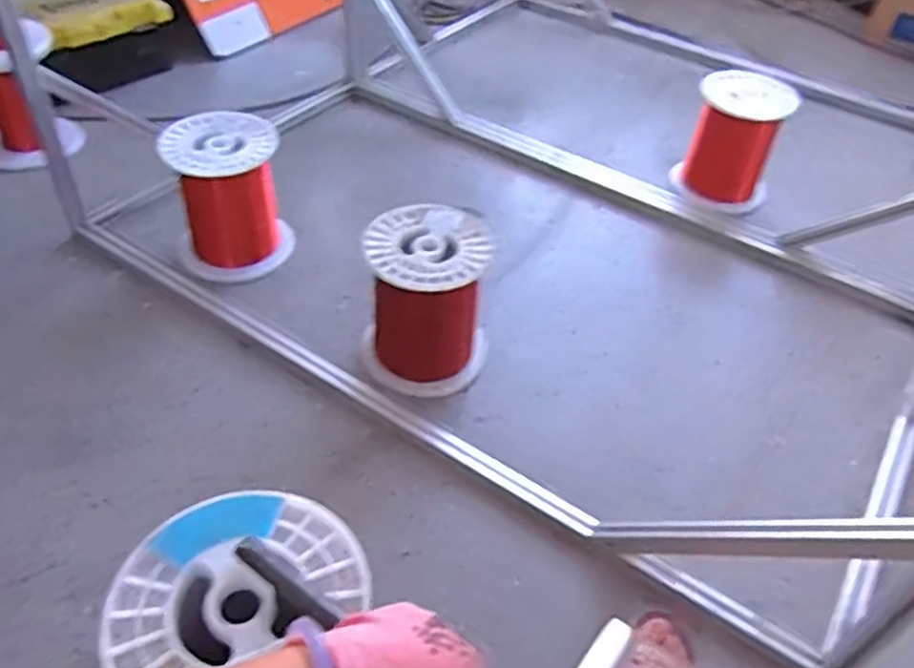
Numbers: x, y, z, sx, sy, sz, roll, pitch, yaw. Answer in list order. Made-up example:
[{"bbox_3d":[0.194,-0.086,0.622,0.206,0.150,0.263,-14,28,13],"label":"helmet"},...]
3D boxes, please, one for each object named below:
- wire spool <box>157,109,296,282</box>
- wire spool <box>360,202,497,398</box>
[{"bbox_3d":[-0.425,-0.255,1.386,0.201,0.243,0.203,2,46,-3],"label":"wire spool"},{"bbox_3d":[-0.050,-0.051,1.215,0.206,0.234,0.203,2,46,-2],"label":"wire spool"}]

